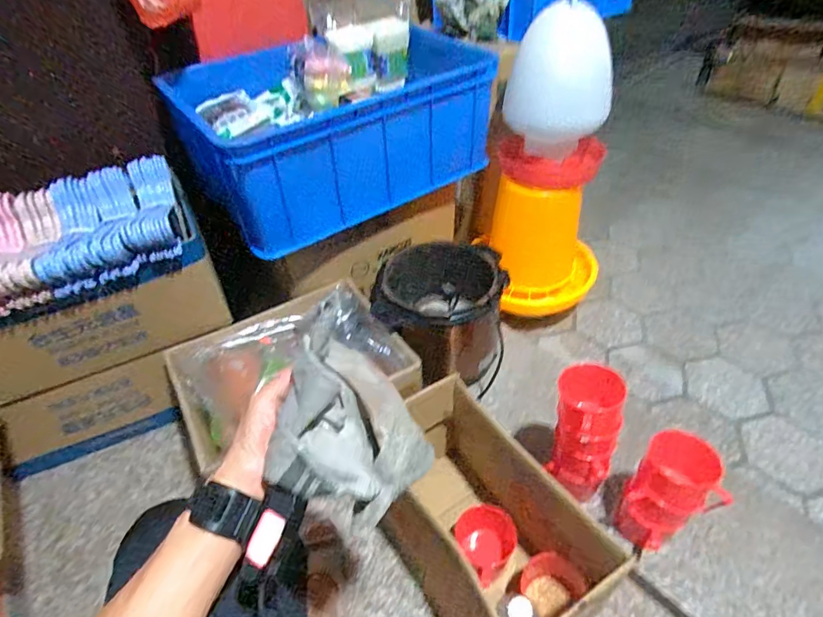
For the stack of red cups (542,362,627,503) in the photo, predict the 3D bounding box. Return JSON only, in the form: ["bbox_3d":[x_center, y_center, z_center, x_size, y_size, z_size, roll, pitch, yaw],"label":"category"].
[{"bbox_3d":[0.287,0.224,0.809,0.102,0.270,0.100,16,47,20],"label":"stack of red cups"}]

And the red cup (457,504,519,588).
[{"bbox_3d":[0.130,0.406,0.837,0.097,0.115,0.084,-33,49,-25],"label":"red cup"}]

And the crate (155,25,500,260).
[{"bbox_3d":[-0.174,-0.399,1.041,0.579,0.246,0.428,-28,48,-23],"label":"crate"}]

